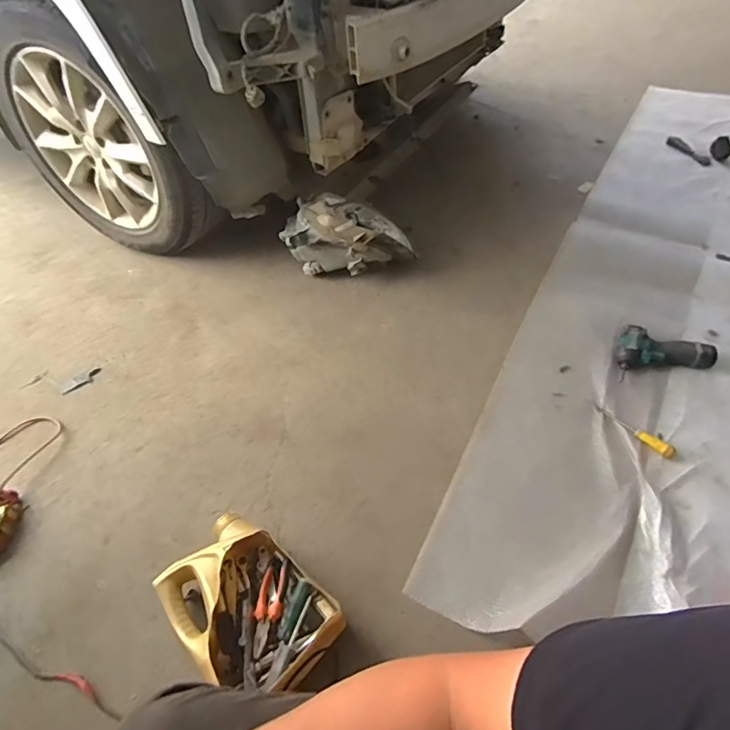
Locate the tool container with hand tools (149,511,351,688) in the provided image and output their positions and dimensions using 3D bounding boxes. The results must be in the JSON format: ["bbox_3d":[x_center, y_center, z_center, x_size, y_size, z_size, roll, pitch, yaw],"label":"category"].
[{"bbox_3d":[-0.193,0.402,0.806,0.289,0.085,0.202,34,60,28],"label":"tool container with hand tools"}]

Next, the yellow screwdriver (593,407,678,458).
[{"bbox_3d":[0.567,0.133,1.011,0.031,0.018,0.169,-31,54,-20],"label":"yellow screwdriver"}]

